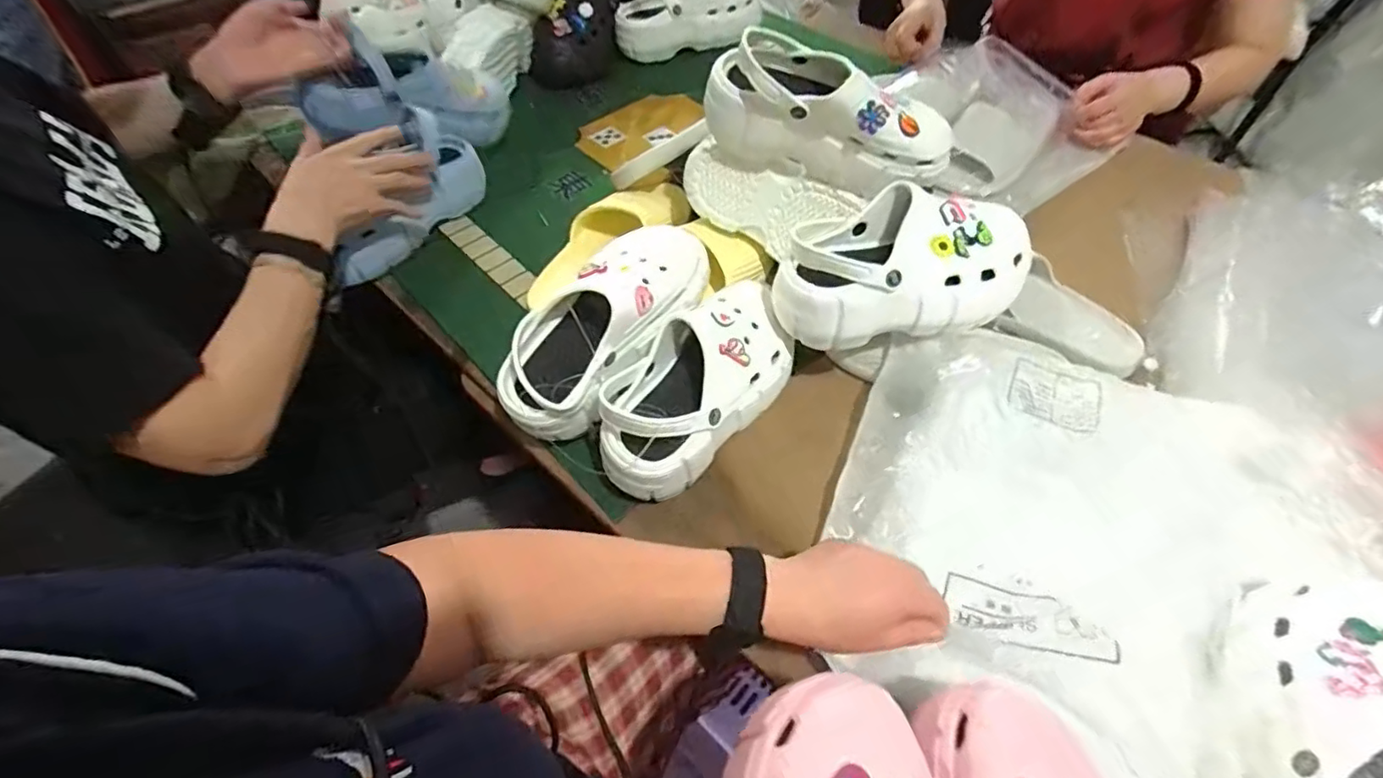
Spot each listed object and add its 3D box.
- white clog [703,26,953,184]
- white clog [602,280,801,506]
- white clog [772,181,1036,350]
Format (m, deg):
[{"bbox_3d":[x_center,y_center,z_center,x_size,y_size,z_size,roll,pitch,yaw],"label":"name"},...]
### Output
[{"bbox_3d":[0.137,-0.284,0.605,0.237,0.100,0.100,9,55,6],"label":"white clog"},{"bbox_3d":[0.002,0.000,0.572,0.106,0.089,0.216,35,61,22],"label":"white clog"},{"bbox_3d":[0.202,-0.118,0.575,0.238,0.097,0.105,-6,55,-5],"label":"white clog"}]

